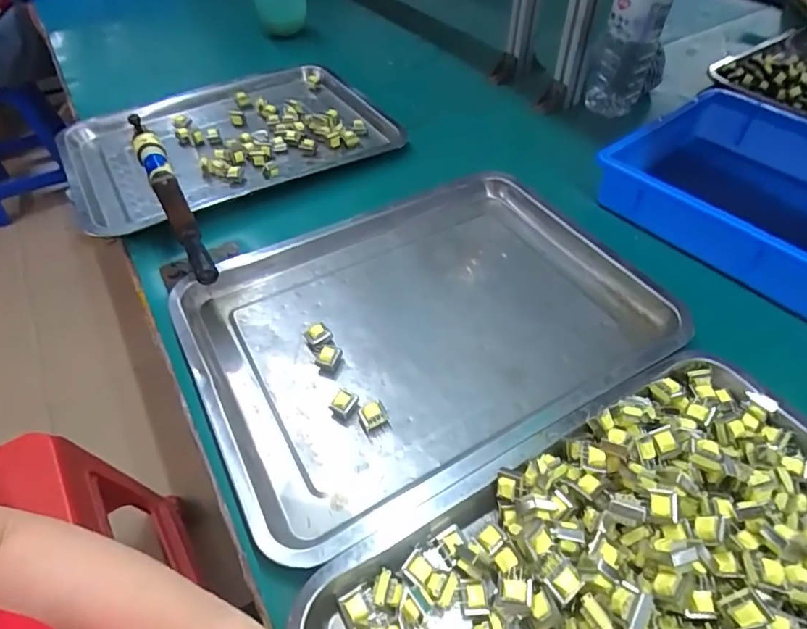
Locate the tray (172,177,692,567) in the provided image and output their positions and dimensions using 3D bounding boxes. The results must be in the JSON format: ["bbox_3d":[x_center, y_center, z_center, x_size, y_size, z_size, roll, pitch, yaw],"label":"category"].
[{"bbox_3d":[0.020,0.005,0.455,0.394,0.036,0.297,-22,52,-17],"label":"tray"}]

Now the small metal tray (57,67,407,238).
[{"bbox_3d":[-0.224,-0.233,0.660,0.398,0.030,0.282,-27,53,-20],"label":"small metal tray"}]

